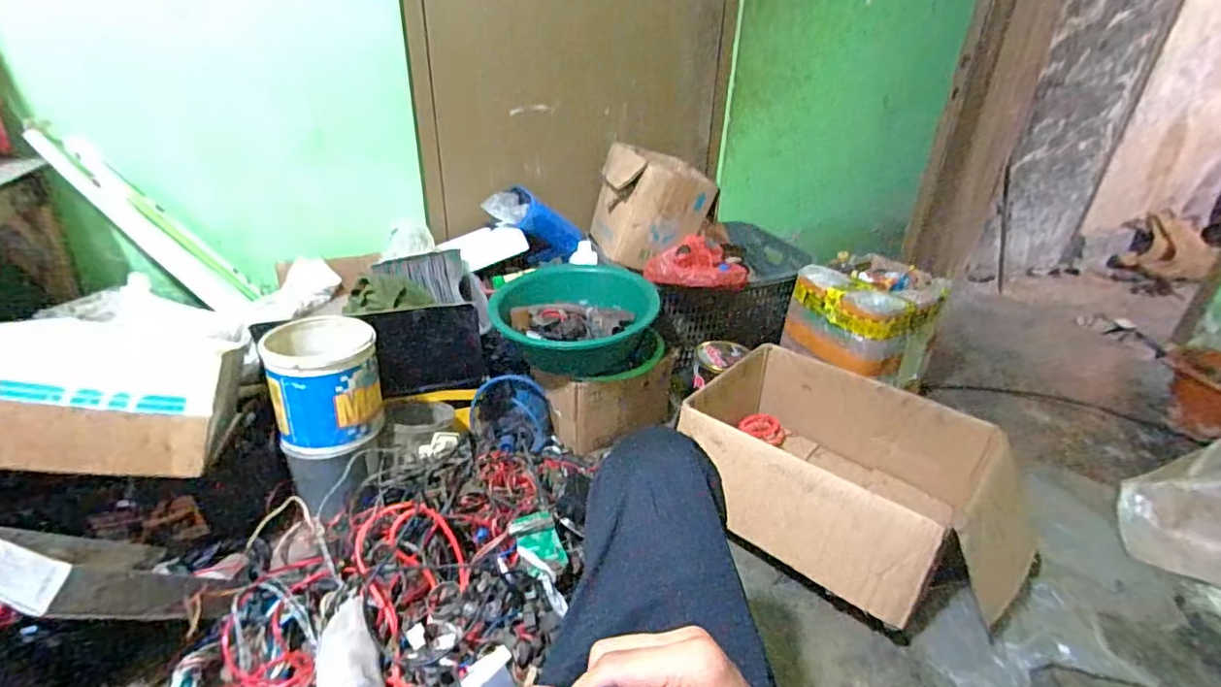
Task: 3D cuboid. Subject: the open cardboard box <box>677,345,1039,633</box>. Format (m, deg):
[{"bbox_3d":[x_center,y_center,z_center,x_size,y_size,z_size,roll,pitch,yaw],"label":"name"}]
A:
[{"bbox_3d":[0.439,0.251,1.063,0.443,0.212,0.588,-24,38,-38],"label":"open cardboard box"}]

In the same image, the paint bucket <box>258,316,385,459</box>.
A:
[{"bbox_3d":[-0.522,0.069,1.031,0.184,0.195,0.185,-15,33,-28],"label":"paint bucket"}]

